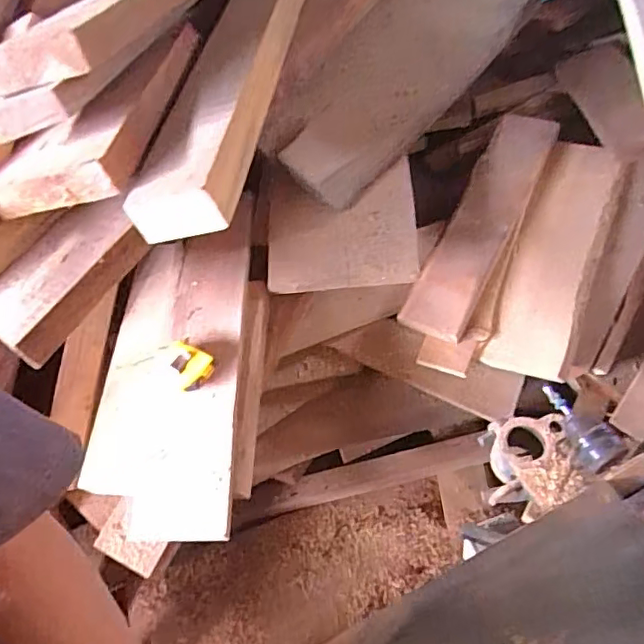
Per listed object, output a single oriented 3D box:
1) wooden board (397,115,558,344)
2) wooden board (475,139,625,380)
[{"bbox_3d":[0.343,-0.226,1.174,0.135,0.043,0.581,23,70,22],"label":"wooden board"},{"bbox_3d":[0.481,-0.150,1.155,0.148,0.030,0.560,18,69,19],"label":"wooden board"}]

